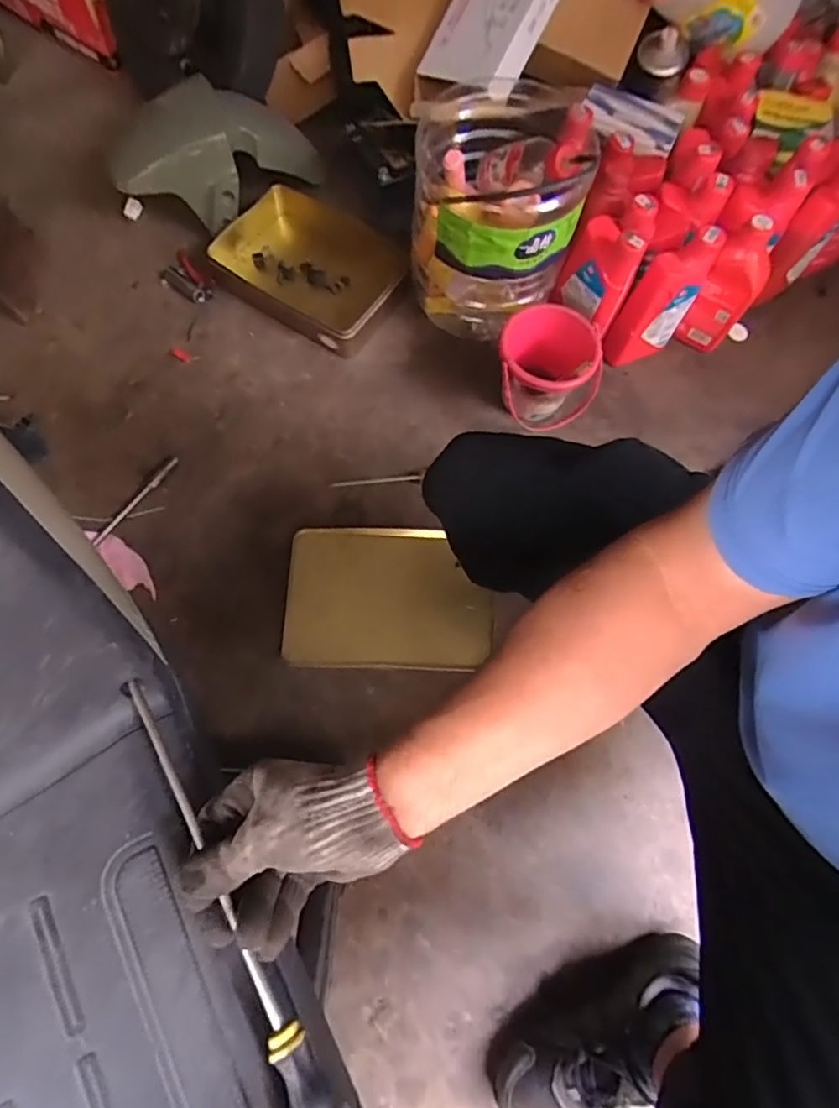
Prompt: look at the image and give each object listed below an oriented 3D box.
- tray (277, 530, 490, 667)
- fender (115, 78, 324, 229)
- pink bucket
[{"bbox_3d":[-0.043,0.060,0.832,0.293,0.021,0.206,2,71,-2],"label":"tray"},{"bbox_3d":[-0.397,-0.724,1.010,0.380,0.151,0.221,12,71,2],"label":"fender"},{"bbox_3d":[0.204,-0.292,0.891,0.162,0.122,0.155,17,71,4],"label":"pink bucket"}]

